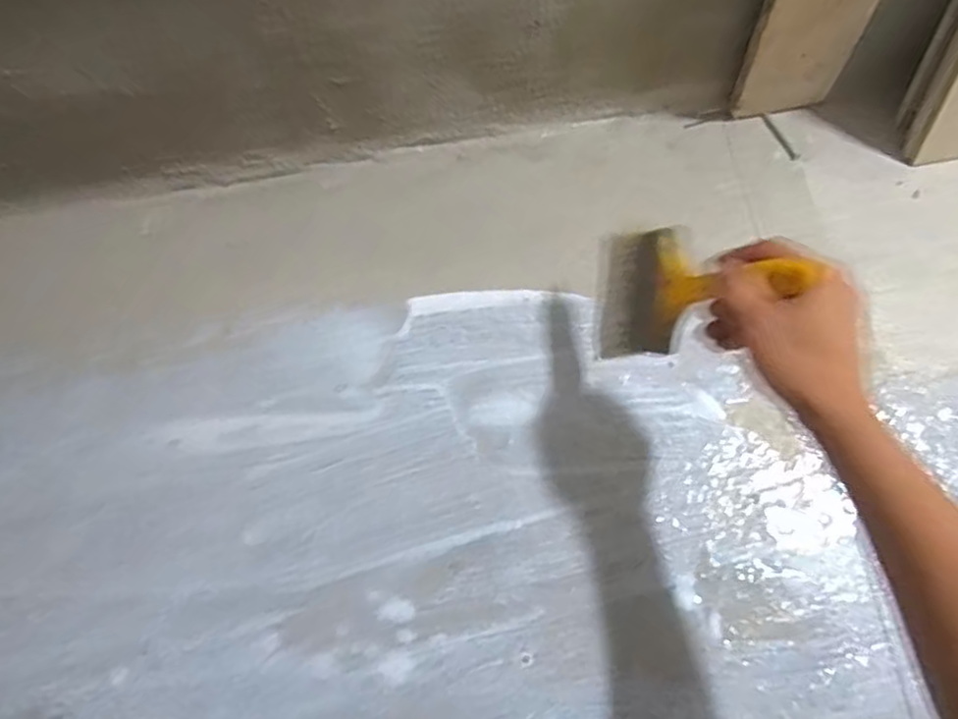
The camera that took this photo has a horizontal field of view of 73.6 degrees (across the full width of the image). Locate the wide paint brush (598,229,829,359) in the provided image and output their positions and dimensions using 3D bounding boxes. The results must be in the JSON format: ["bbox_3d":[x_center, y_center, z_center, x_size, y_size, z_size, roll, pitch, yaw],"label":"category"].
[{"bbox_3d":[0.148,-0.047,0.466,0.012,0.213,0.098,2,95,-22],"label":"wide paint brush"}]

